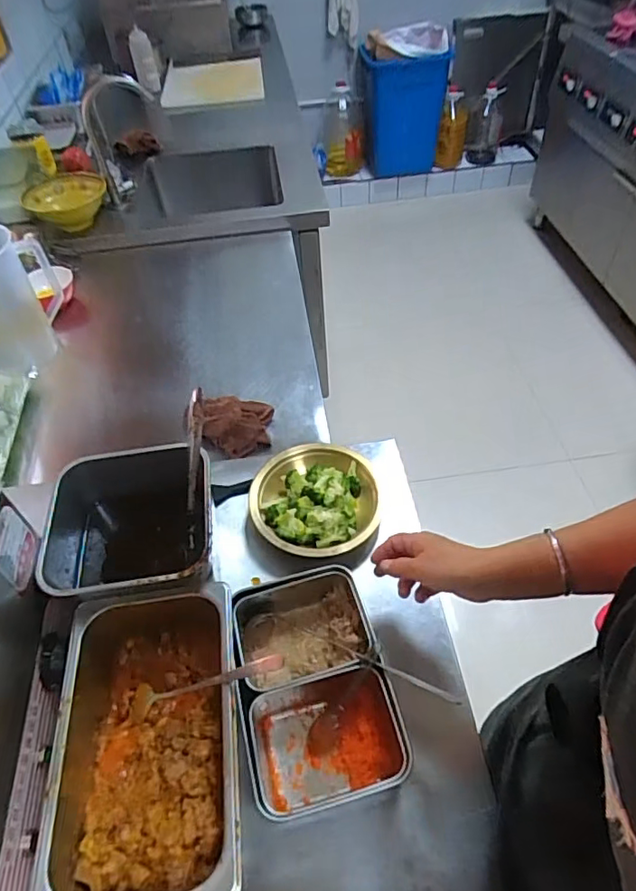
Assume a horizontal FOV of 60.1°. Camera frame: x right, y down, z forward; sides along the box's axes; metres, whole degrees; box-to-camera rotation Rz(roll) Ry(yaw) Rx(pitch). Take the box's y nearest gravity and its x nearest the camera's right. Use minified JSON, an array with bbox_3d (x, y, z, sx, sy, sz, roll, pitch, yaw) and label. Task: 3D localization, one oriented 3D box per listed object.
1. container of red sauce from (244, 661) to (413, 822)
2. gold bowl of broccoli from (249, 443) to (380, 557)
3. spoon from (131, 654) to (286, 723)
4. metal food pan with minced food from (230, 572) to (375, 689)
[{"bbox_3d":[0.009,0.291,0.538,0.137,0.076,0.107,-12,48,-6],"label":"container of red sauce"},{"bbox_3d":[-0.002,0.082,0.739,0.160,0.068,0.167,-3,48,3],"label":"gold bowl of broccoli"},{"bbox_3d":[-0.108,0.231,0.529,0.187,0.038,0.029,-27,42,26],"label":"spoon"},{"bbox_3d":[-0.017,0.212,0.611,0.137,0.061,0.107,-14,49,-8],"label":"metal food pan with minced food"}]

